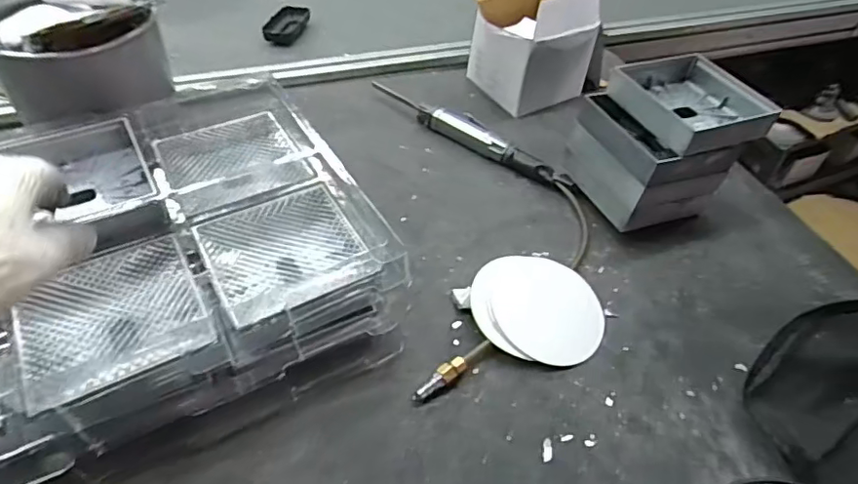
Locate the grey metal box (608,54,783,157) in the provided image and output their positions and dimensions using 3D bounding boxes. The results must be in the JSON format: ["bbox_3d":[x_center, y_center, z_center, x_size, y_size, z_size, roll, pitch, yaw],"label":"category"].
[{"bbox_3d":[0.305,-0.163,0.657,0.148,0.038,0.152,-17,50,-19],"label":"grey metal box"}]

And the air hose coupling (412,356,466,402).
[{"bbox_3d":[0.011,0.127,0.516,0.017,0.017,0.055,37,54,26],"label":"air hose coupling"}]

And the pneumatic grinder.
[{"bbox_3d":[0.051,-0.154,0.778,0.321,0.028,0.043,31,52,22],"label":"pneumatic grinder"}]

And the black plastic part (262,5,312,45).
[{"bbox_3d":[-0.236,-0.361,0.948,0.059,0.029,0.098,8,47,2],"label":"black plastic part"}]

